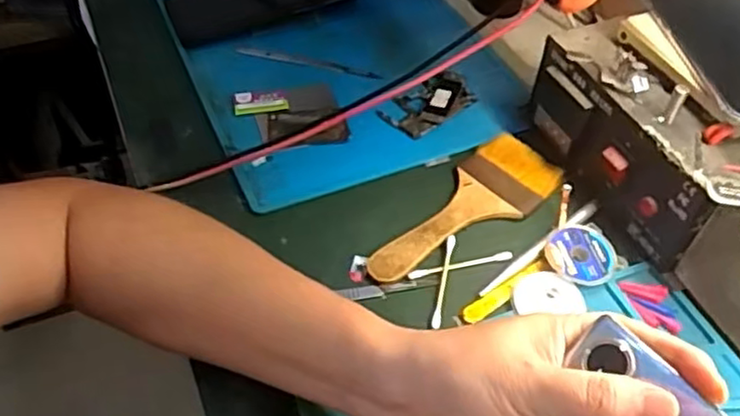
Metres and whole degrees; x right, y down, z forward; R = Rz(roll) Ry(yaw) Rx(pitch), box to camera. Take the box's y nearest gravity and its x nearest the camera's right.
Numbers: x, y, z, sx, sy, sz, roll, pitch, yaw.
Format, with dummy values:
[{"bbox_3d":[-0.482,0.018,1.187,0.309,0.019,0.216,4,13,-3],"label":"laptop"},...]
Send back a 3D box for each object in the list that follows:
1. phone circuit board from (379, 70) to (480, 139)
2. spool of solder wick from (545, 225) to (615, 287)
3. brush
[{"bbox_3d":[0.048,-0.084,0.540,0.076,0.006,0.042,-35,65,-21],"label":"phone circuit board"},{"bbox_3d":[0.138,0.031,0.440,0.041,0.010,0.047,29,55,23],"label":"spool of solder wick"},{"bbox_3d":[0.065,0.002,0.468,0.161,0.006,0.059,-36,58,-27],"label":"brush"}]

